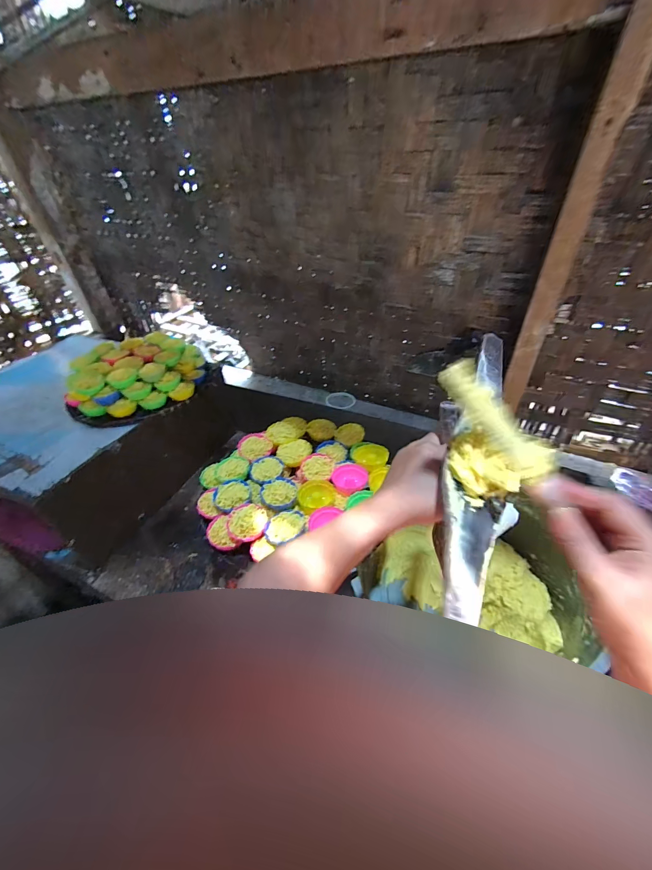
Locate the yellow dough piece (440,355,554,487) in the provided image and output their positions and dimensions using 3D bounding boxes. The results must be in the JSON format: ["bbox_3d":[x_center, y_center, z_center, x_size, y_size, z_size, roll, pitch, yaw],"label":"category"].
[{"bbox_3d":[0.128,-0.010,0.249,0.111,0.022,0.024,44,46,-9],"label":"yellow dough piece"}]

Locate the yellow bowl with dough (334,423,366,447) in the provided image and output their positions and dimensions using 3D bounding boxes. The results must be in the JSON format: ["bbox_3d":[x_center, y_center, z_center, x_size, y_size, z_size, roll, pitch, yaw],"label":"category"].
[{"bbox_3d":[0.050,-0.001,0.708,0.057,0.021,0.065,-17,42,-18],"label":"yellow bowl with dough"}]

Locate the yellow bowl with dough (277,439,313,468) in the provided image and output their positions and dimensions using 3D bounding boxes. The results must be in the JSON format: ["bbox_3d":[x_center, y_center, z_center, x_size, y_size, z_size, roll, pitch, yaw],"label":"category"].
[{"bbox_3d":[-0.060,0.037,0.645,0.062,0.033,0.055,9,41,13],"label":"yellow bowl with dough"}]

